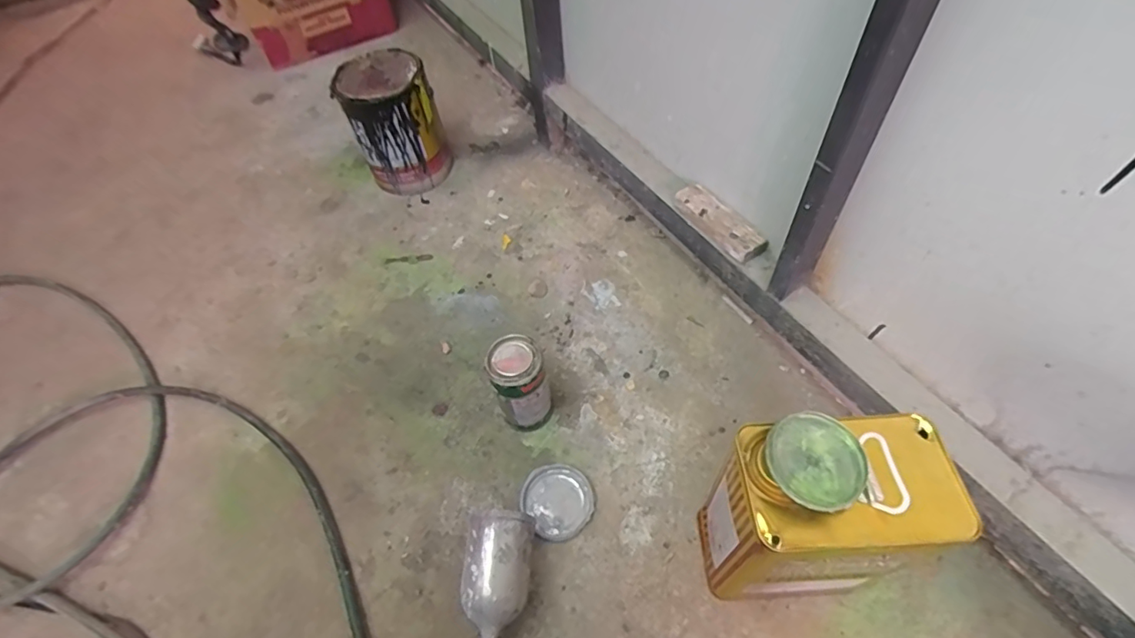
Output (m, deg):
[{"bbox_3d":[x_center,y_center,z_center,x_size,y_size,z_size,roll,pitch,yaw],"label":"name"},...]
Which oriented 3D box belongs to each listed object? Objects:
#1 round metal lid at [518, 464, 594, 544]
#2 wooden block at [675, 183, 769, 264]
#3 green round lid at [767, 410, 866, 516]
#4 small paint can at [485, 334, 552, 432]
[{"bbox_3d":[-0.012,0.232,0.676,0.086,0.005,0.094,-3,55,4],"label":"round metal lid"},{"bbox_3d":[0.212,-0.140,0.742,0.049,0.023,0.147,-30,58,-15],"label":"wooden block"},{"bbox_3d":[0.203,0.115,0.431,0.076,0.018,0.081,-3,55,4],"label":"green round lid"},{"bbox_3d":[-0.062,0.089,0.705,0.066,0.141,0.074,-19,55,-8],"label":"small paint can"}]

